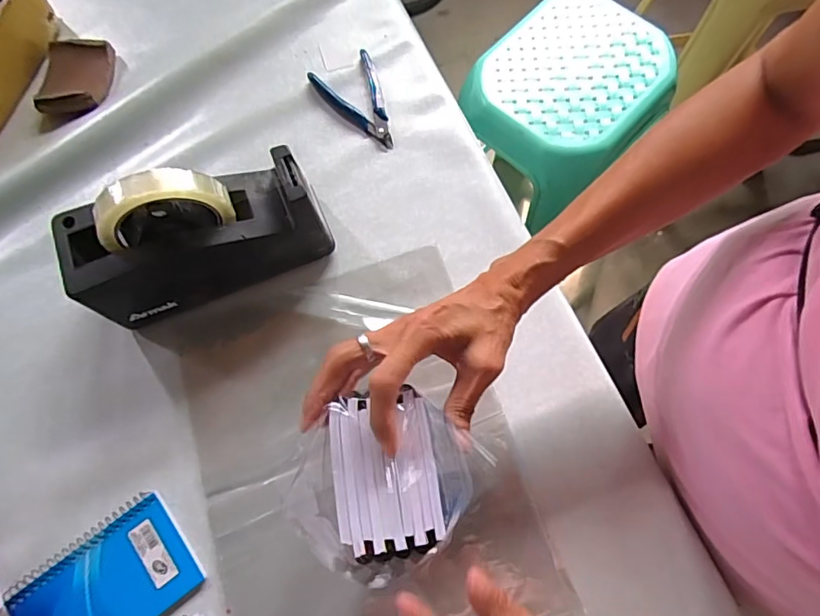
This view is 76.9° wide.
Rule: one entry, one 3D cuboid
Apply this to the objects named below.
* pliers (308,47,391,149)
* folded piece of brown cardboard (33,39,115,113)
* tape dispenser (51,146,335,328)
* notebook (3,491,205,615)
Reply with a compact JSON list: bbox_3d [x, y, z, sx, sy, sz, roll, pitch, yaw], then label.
[{"bbox_3d":[-0.052,-0.212,0.532,0.064,0.015,0.114,-27,72,-8],"label":"pliers"},{"bbox_3d":[-0.354,-0.249,0.544,0.072,0.011,0.090,-4,70,0],"label":"folded piece of brown cardboard"},{"bbox_3d":[-0.176,-0.063,0.430,0.198,0.123,0.073,-20,71,-6],"label":"tape dispenser"},{"bbox_3d":[-0.237,0.216,0.398,0.133,0.004,0.088,-36,73,-11],"label":"notebook"}]

